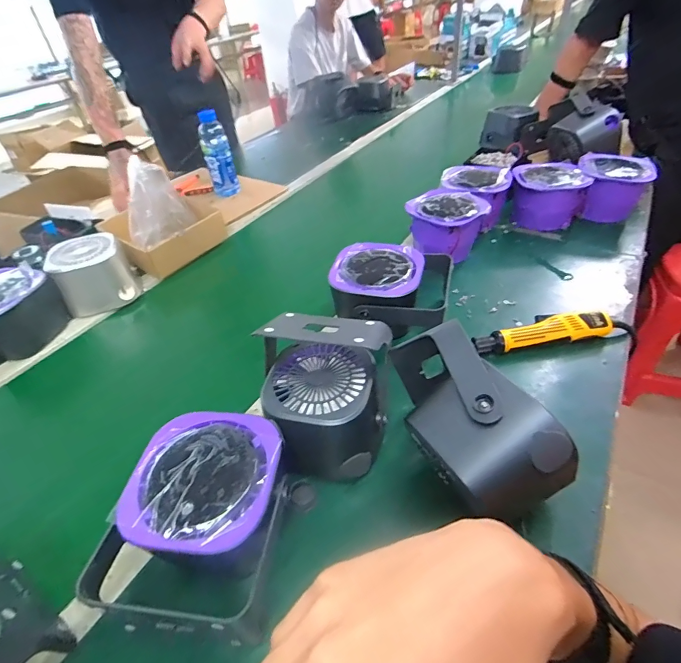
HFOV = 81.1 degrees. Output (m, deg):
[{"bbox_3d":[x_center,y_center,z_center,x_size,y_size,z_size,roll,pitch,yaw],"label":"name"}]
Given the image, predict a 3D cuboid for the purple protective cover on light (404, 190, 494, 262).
[{"bbox_3d":[0.213,-0.210,0.806,0.130,0.108,0.136,-30,47,-24],"label":"purple protective cover on light"}]

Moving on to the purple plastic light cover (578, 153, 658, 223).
[{"bbox_3d":[0.581,-0.302,0.857,0.142,0.110,0.146,11,45,18],"label":"purple plastic light cover"}]

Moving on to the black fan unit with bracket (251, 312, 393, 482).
[{"bbox_3d":[-0.017,0.066,0.473,0.151,0.151,0.149,-3,42,3],"label":"black fan unit with bracket"}]

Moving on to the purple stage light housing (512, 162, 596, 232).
[{"bbox_3d":[0.445,-0.297,0.875,0.139,0.108,0.117,2,43,9],"label":"purple stage light housing"}]

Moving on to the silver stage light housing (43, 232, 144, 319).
[{"bbox_3d":[-0.476,-0.112,0.772,0.137,0.108,0.103,-31,48,-25],"label":"silver stage light housing"}]

